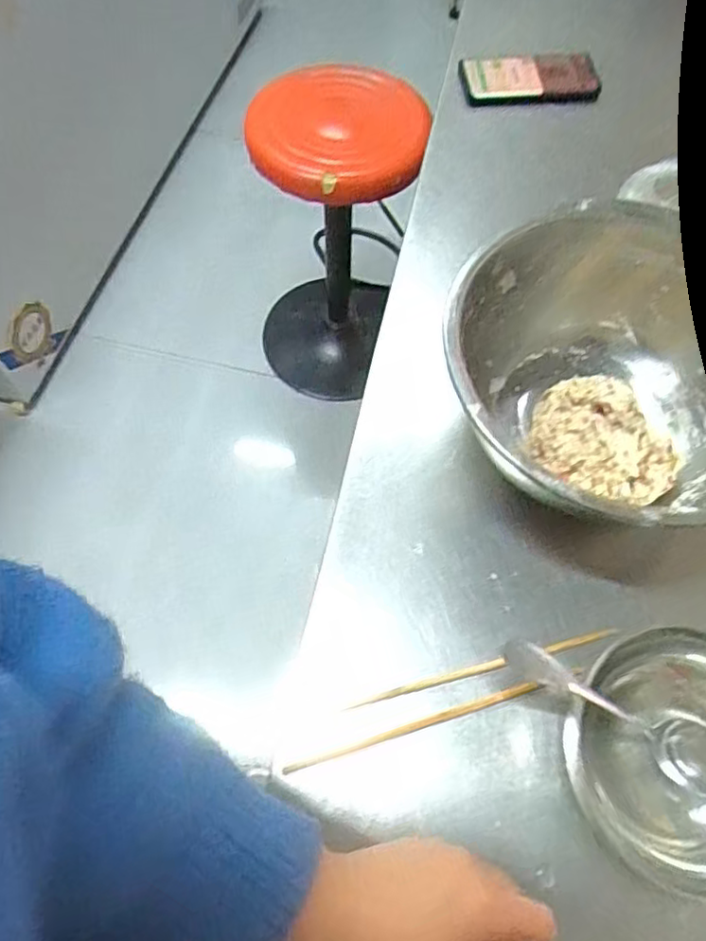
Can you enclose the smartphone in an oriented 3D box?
[{"bbox_3d":[0.227,-0.508,0.817,0.172,0.014,0.097,-5,65,-4],"label":"smartphone"}]

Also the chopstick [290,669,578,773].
[{"bbox_3d":[0.061,0.179,0.453,0.225,0.009,0.007,-16,66,-9],"label":"chopstick"}]

